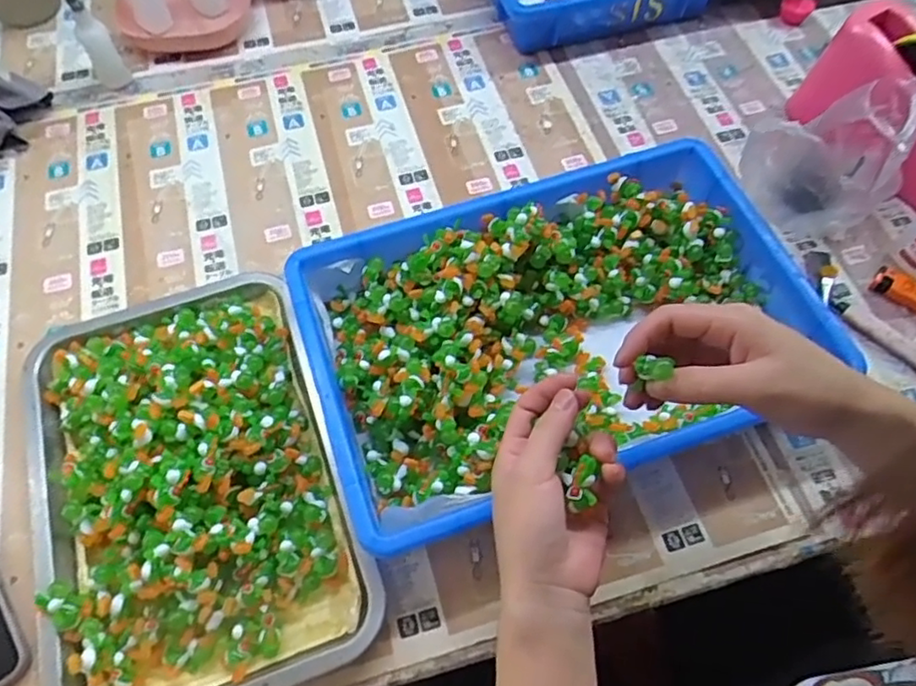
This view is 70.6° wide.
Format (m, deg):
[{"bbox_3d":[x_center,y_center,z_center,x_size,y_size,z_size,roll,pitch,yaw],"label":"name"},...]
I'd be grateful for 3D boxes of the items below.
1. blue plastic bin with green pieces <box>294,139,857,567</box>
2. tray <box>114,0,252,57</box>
[{"bbox_3d":[0.077,-0.012,0.499,0.367,0.062,0.241,-17,62,-11],"label":"blue plastic bin with green pieces"},{"bbox_3d":[-0.296,-0.372,0.687,0.138,0.092,0.099,-8,60,-6],"label":"tray"}]

